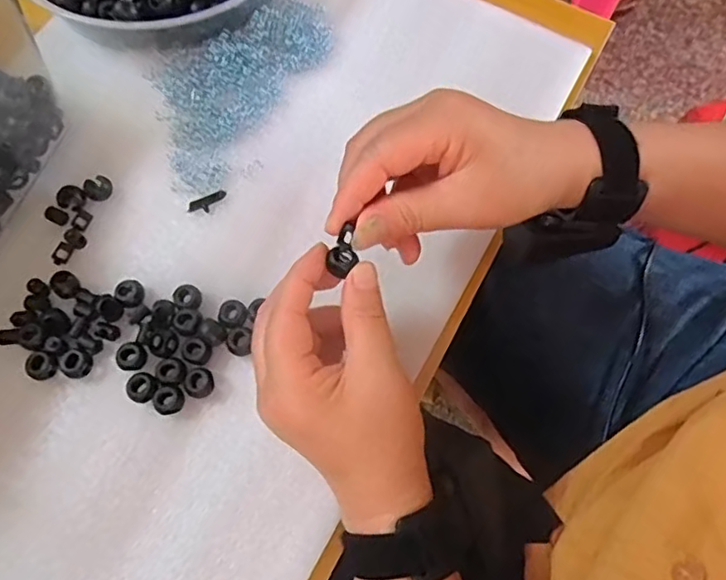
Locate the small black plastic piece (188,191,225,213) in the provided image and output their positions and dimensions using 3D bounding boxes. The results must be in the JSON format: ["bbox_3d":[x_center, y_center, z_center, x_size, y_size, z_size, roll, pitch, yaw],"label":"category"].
[{"bbox_3d":[-0.107,-0.060,0.415,0.027,0.004,0.011,-22,72,-7],"label":"small black plastic piece"}]

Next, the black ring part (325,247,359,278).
[{"bbox_3d":[-0.012,-0.015,0.323,0.012,0.011,0.013,36,75,13],"label":"black ring part"}]

